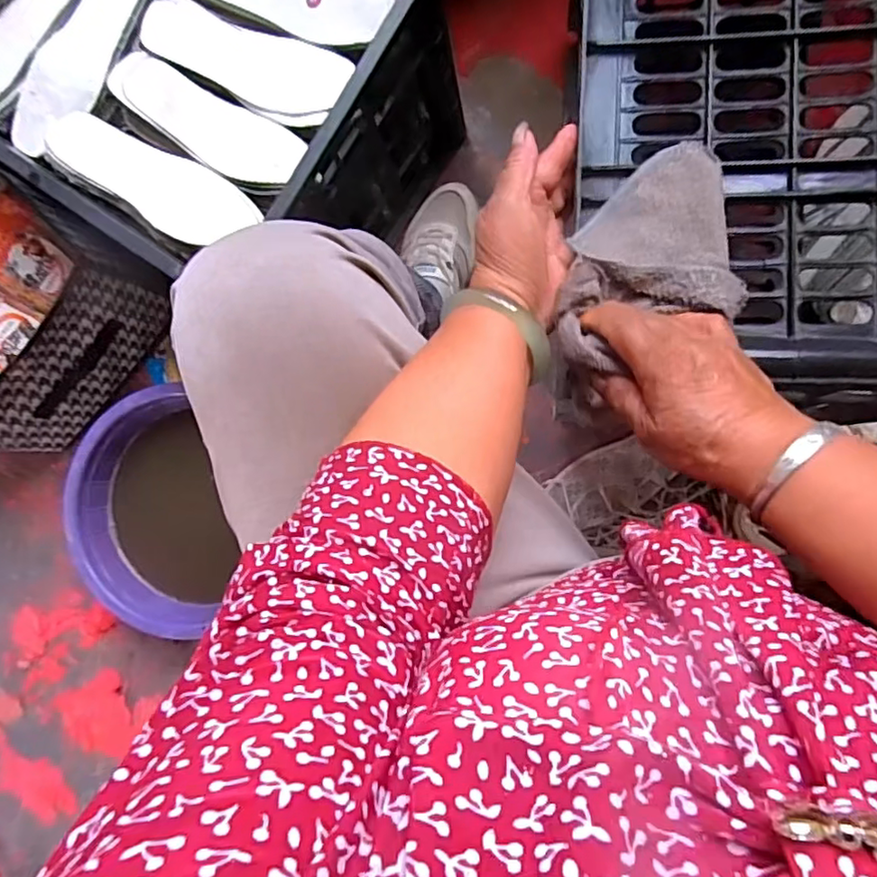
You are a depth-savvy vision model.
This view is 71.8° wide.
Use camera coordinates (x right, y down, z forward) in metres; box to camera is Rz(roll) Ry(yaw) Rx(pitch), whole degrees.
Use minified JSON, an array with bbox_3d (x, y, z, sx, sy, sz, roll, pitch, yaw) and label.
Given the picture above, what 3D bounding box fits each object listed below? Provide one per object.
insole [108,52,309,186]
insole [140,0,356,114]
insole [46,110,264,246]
[{"bbox_3d":[-0.214,-0.290,0.558,0.228,0.015,0.065,31,80,15],"label":"insole"},{"bbox_3d":[-0.177,-0.350,0.558,0.229,0.023,0.067,26,93,7],"label":"insole"},{"bbox_3d":[-0.260,-0.238,0.548,0.214,0.007,0.068,34,75,9],"label":"insole"}]

